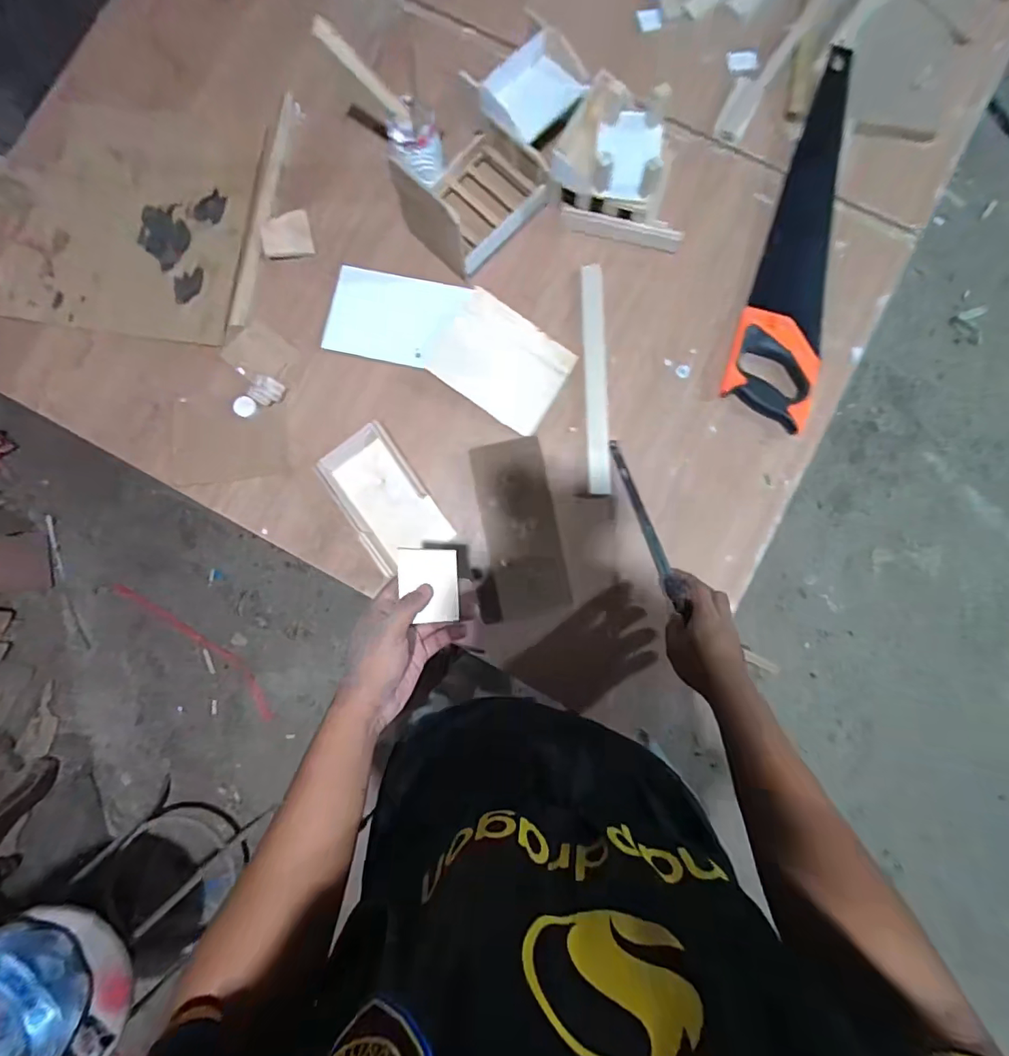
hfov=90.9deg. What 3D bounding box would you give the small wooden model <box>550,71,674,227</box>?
[{"bbox_3d":[0.146,-0.490,0.649,0.155,0.080,0.145,10,85,1],"label":"small wooden model"}]

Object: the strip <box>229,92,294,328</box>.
[{"bbox_3d":[-0.340,-0.449,0.701,0.027,0.013,0.338,11,85,1],"label":"strip"}]

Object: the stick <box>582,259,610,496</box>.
[{"bbox_3d":[0.124,-0.202,0.666,0.029,0.006,0.313,-1,85,0],"label":"stick"}]

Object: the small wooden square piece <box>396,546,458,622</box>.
[{"bbox_3d":[-0.073,0.054,0.470,0.054,0.012,0.067,2,85,1],"label":"small wooden square piece"}]

